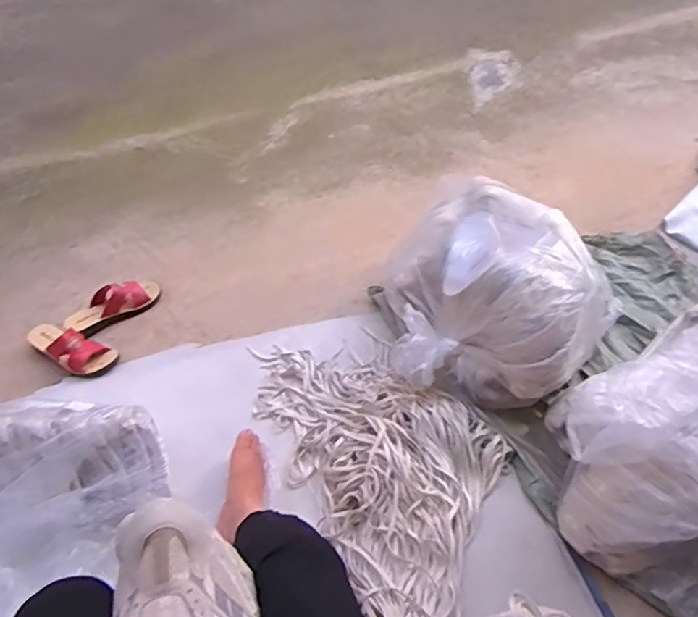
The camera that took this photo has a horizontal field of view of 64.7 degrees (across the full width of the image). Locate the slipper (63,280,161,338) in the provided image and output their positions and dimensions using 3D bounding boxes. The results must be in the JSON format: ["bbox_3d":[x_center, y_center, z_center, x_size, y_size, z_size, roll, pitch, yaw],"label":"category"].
[{"bbox_3d":[-0.562,-0.006,1.323,0.227,0.073,0.063,-35,58,-25],"label":"slipper"}]

